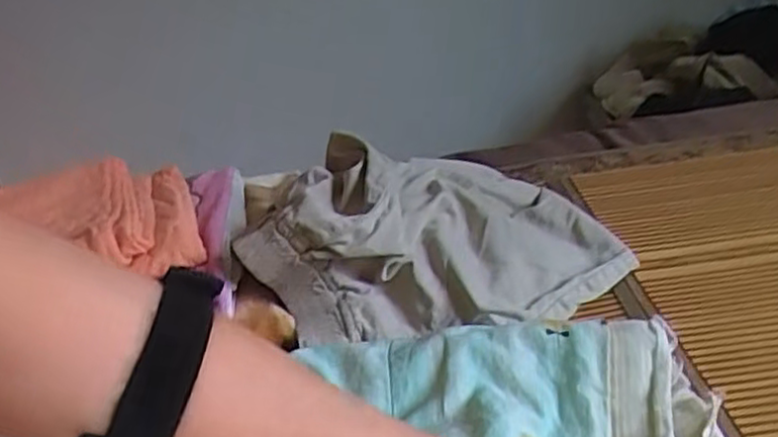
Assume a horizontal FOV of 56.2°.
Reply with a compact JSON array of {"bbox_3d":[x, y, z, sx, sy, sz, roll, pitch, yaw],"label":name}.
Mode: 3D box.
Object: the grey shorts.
[{"bbox_3d":[0.045,0.004,0.648,0.323,0.118,0.228,-1,32,7],"label":"grey shorts"}]

